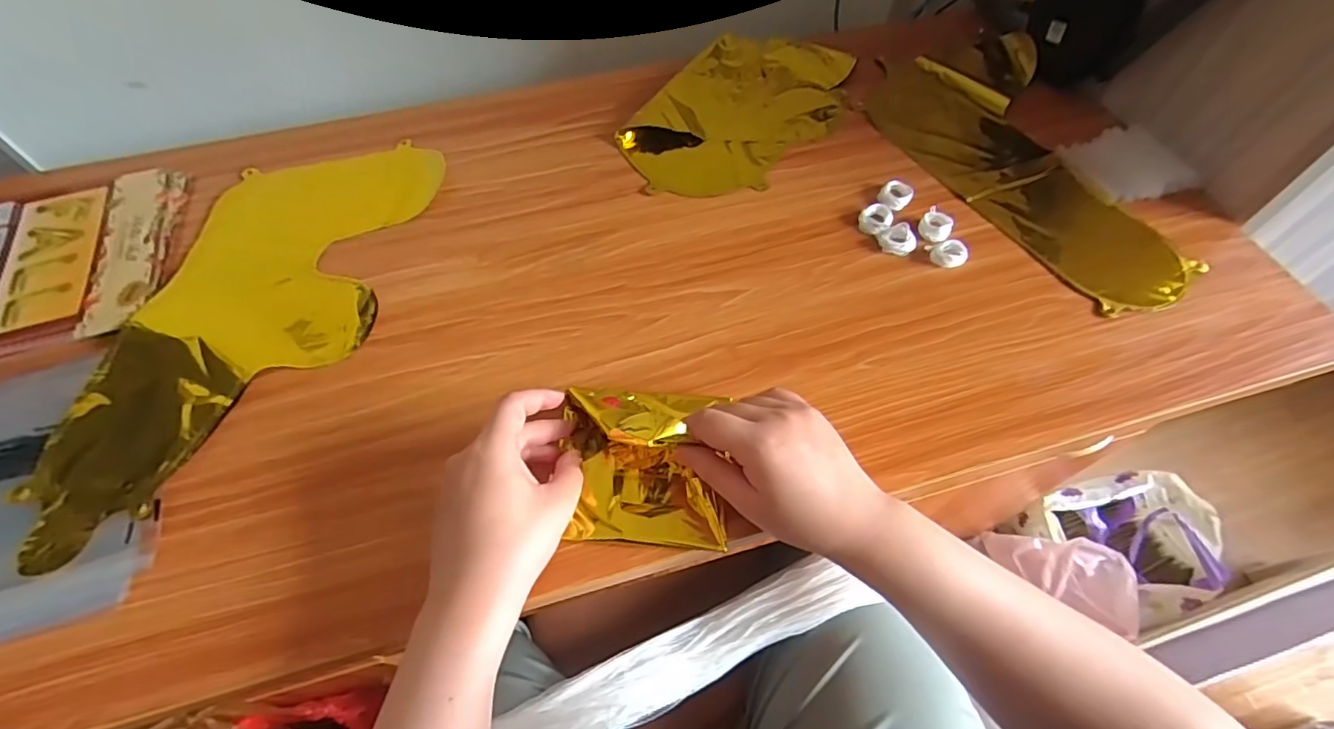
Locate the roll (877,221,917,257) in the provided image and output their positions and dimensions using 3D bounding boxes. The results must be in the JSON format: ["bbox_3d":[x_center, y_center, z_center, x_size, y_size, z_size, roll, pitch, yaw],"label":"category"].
[{"bbox_3d":[0.207,-0.113,0.506,0.028,0.010,0.032,-7,59,-4],"label":"roll"}]

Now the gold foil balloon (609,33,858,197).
[{"bbox_3d":[0.079,-0.277,0.614,0.168,0.020,0.281,33,64,18],"label":"gold foil balloon"}]

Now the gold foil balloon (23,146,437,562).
[{"bbox_3d":[-0.346,-0.048,0.474,0.193,0.009,0.407,6,59,4],"label":"gold foil balloon"}]

